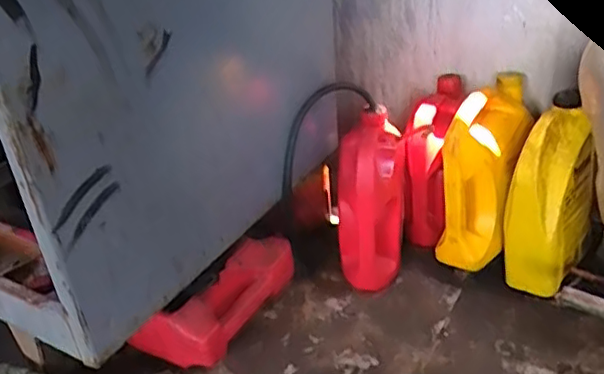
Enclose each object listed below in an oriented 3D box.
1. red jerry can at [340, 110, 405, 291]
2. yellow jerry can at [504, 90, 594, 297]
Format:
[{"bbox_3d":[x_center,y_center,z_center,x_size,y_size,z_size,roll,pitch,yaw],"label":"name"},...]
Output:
[{"bbox_3d":[0.143,0.025,1.133,0.111,0.294,0.175,15,36,28],"label":"red jerry can"},{"bbox_3d":[0.431,0.016,1.072,0.101,0.287,0.170,25,42,39],"label":"yellow jerry can"}]

